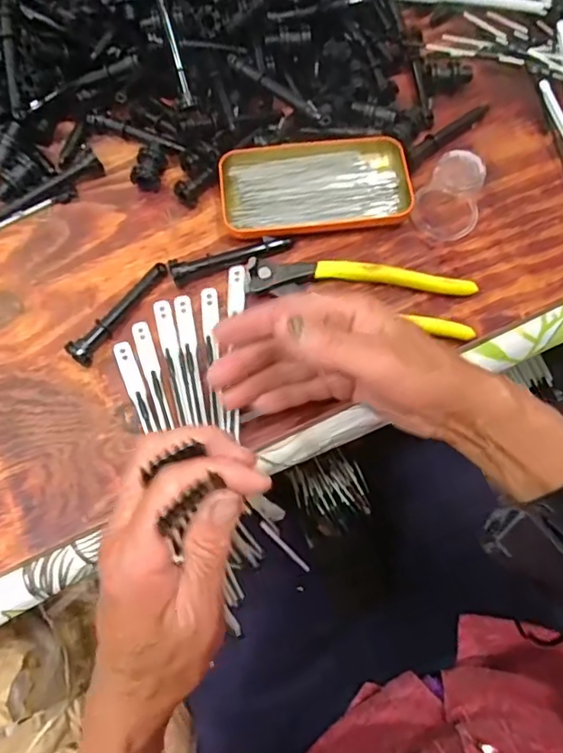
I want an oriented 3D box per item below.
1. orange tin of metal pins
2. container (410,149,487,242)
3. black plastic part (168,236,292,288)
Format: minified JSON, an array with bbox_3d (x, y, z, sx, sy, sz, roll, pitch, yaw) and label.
[{"bbox_3d":[0.026,-0.154,0.454,0.145,0.018,0.082,-6,69,-2],"label":"orange tin of metal pins"},{"bbox_3d":[0.128,-0.137,0.431,0.047,0.057,0.042,23,71,9],"label":"container"},{"bbox_3d":[-0.037,-0.090,0.428,0.093,0.016,0.018,-19,70,-7],"label":"black plastic part"}]

